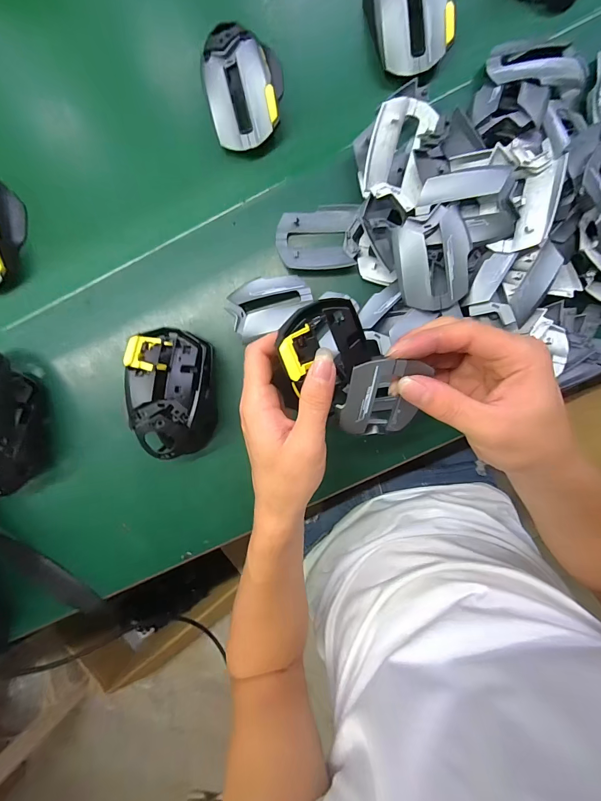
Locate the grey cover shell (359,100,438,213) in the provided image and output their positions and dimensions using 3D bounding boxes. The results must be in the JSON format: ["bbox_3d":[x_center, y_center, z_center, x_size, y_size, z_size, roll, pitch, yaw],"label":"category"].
[{"bbox_3d":[0.083,-0.207,0.289,0.051,0.019,0.077,18,94,3],"label":"grey cover shell"}]

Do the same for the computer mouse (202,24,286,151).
[{"bbox_3d":[-0.051,-0.294,0.332,0.068,0.047,0.107,-3,93,5],"label":"computer mouse"}]

